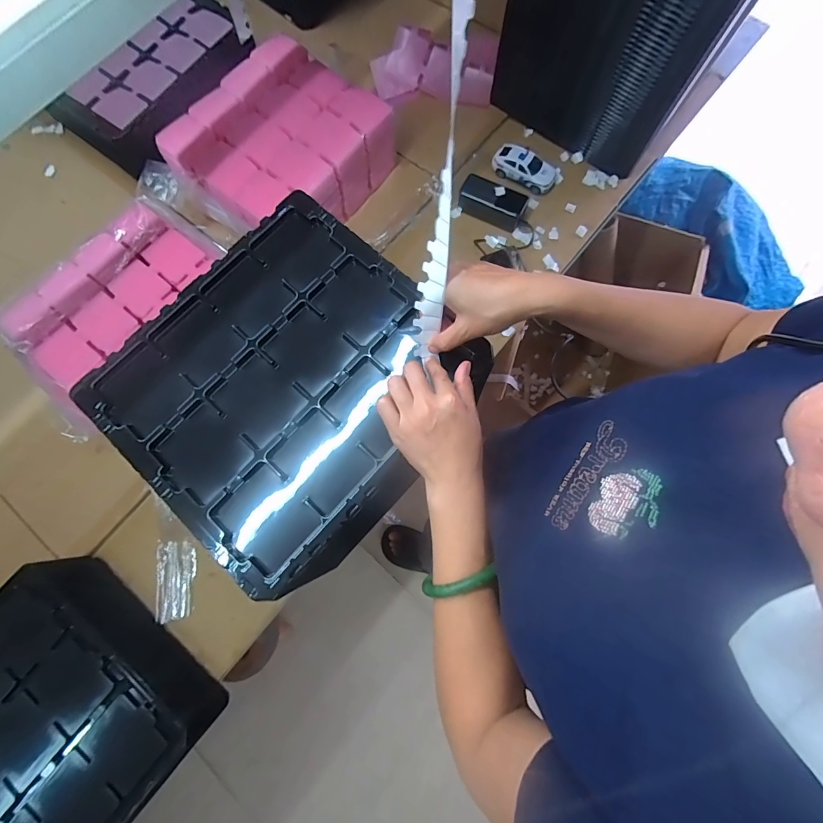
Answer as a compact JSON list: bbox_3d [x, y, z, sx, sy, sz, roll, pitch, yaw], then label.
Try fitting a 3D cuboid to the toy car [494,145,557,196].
[{"bbox_3d":[0.228,-0.494,0.816,0.128,0.044,0.055,28,80,8],"label":"toy car"}]

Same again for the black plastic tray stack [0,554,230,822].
[{"bbox_3d":[-0.524,0.467,0.572,0.337,0.131,0.360,39,81,9],"label":"black plastic tray stack"}]

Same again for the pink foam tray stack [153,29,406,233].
[{"bbox_3d":[-0.242,-0.491,0.773,0.279,0.127,0.319,40,81,9],"label":"pink foam tray stack"}]

